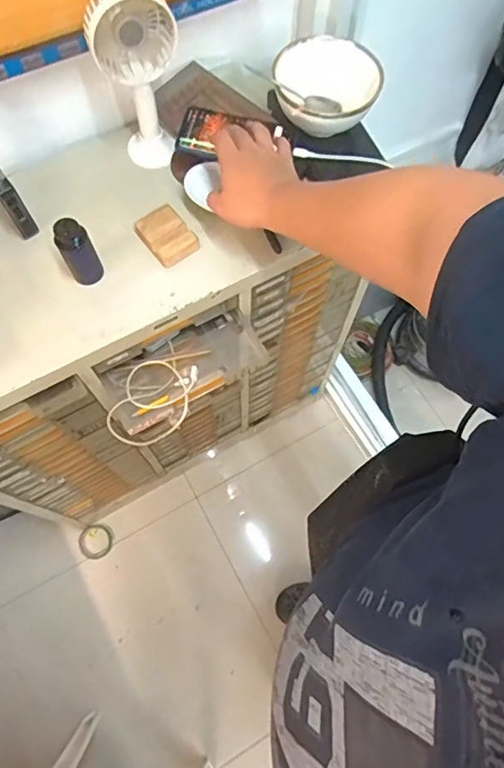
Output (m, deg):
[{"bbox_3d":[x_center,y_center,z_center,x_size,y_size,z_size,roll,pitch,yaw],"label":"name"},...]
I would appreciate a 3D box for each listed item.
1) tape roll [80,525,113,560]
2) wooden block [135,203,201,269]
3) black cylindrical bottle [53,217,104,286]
[{"bbox_3d":[-0.438,0.443,1.416,0.095,0.024,0.088,0,69,-1],"label":"tape roll"},{"bbox_3d":[-0.119,-0.208,0.713,0.062,0.028,0.086,-37,74,-14],"label":"wooden block"},{"bbox_3d":[-0.222,-0.167,0.654,0.041,0.105,0.034,-24,71,-10],"label":"black cylindrical bottle"}]

